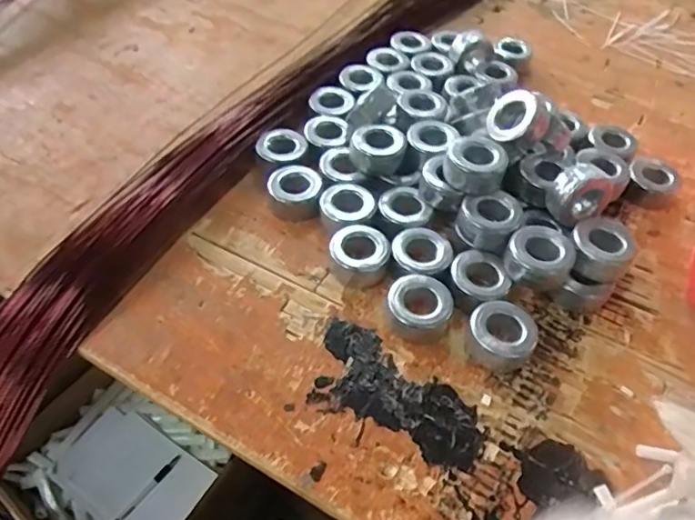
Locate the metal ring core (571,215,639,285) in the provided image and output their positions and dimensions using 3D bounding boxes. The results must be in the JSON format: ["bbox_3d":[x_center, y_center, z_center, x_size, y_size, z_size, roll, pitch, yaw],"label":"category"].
[{"bbox_3d":[0.257,-0.012,0.553,0.060,0.030,0.070,30,54,21],"label":"metal ring core"}]

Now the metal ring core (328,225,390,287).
[{"bbox_3d":[0.012,-0.005,0.565,0.059,0.037,0.057,2,49,-2],"label":"metal ring core"}]

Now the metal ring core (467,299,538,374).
[{"bbox_3d":[0.142,0.075,0.512,0.060,0.038,0.061,2,49,-2],"label":"metal ring core"}]

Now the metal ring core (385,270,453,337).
[{"bbox_3d":[0.071,0.044,0.532,0.058,0.032,0.060,2,49,-2],"label":"metal ring core"}]

